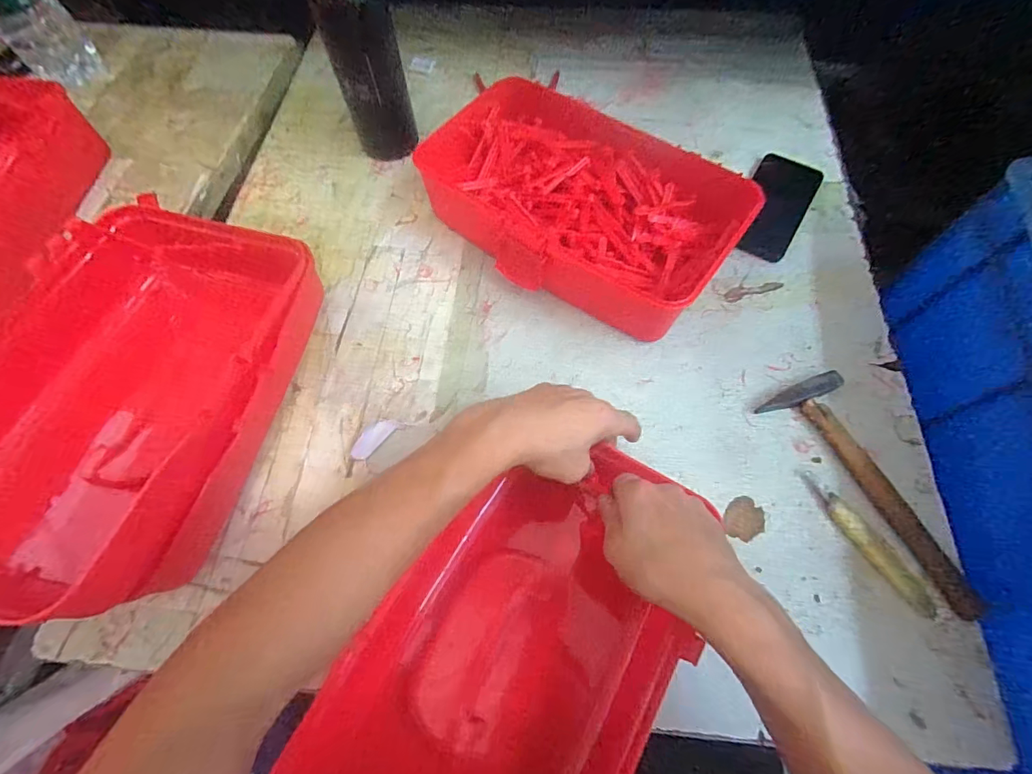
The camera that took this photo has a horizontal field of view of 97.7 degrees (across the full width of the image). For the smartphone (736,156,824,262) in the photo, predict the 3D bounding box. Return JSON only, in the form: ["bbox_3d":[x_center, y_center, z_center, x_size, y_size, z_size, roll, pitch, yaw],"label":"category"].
[{"bbox_3d":[0.326,-0.230,0.571,0.074,0.006,0.176,29,69,14],"label":"smartphone"}]

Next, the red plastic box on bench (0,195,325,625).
[{"bbox_3d":[-0.335,-0.001,0.406,0.200,0.142,0.335,12,66,7],"label":"red plastic box on bench"}]

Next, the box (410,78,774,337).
[{"bbox_3d":[0.066,-0.212,0.527,0.349,0.088,0.219,33,70,15],"label":"box"}]

